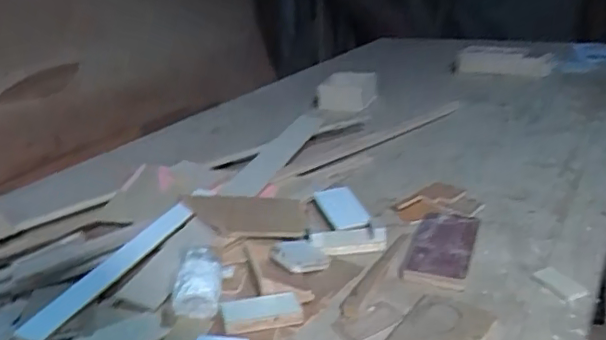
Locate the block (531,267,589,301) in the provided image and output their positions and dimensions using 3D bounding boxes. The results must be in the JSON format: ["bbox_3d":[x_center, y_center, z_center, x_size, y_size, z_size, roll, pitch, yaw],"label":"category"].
[{"bbox_3d":[0.364,0.161,0.799,0.042,0.006,0.076,-14,23,-19],"label":"block"}]

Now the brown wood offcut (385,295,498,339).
[{"bbox_3d":[0.175,0.205,0.719,0.100,0.007,0.142,12,28,37],"label":"brown wood offcut"}]

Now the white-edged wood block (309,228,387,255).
[{"bbox_3d":[0.075,0.115,0.919,0.121,0.022,0.045,-6,22,-1],"label":"white-edged wood block"}]

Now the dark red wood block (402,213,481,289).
[{"bbox_3d":[0.220,0.120,0.886,0.092,0.021,0.199,3,23,22],"label":"dark red wood block"}]

